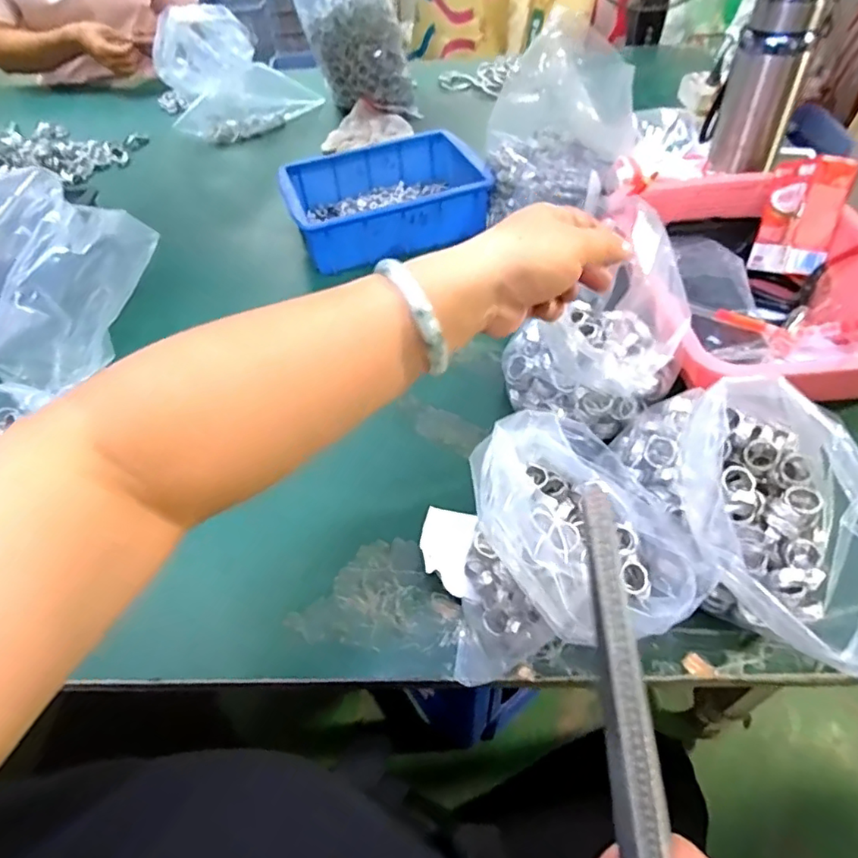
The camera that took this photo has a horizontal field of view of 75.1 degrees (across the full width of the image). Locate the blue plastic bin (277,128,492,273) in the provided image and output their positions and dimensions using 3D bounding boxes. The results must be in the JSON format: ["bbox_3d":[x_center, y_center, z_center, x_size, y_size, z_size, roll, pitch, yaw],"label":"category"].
[{"bbox_3d":[-0.057,-0.303,0.725,0.236,0.064,0.167,-19,51,-12],"label":"blue plastic bin"}]

